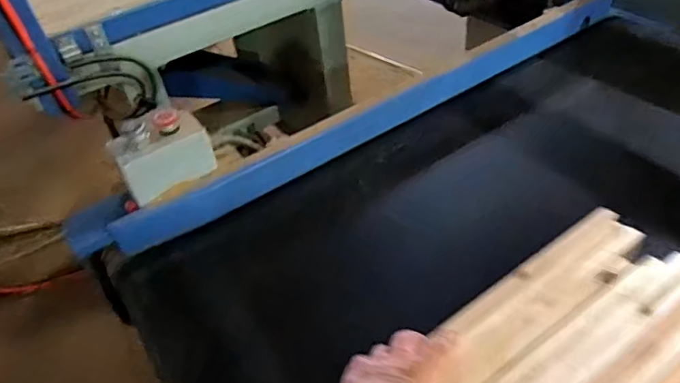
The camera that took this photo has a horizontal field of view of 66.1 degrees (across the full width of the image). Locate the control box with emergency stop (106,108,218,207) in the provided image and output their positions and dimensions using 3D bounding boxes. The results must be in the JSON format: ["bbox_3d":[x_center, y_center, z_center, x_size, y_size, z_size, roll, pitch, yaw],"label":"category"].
[{"bbox_3d":[-0.260,-0.057,0.750,0.136,0.090,0.068,-32,46,-22],"label":"control box with emergency stop"}]

